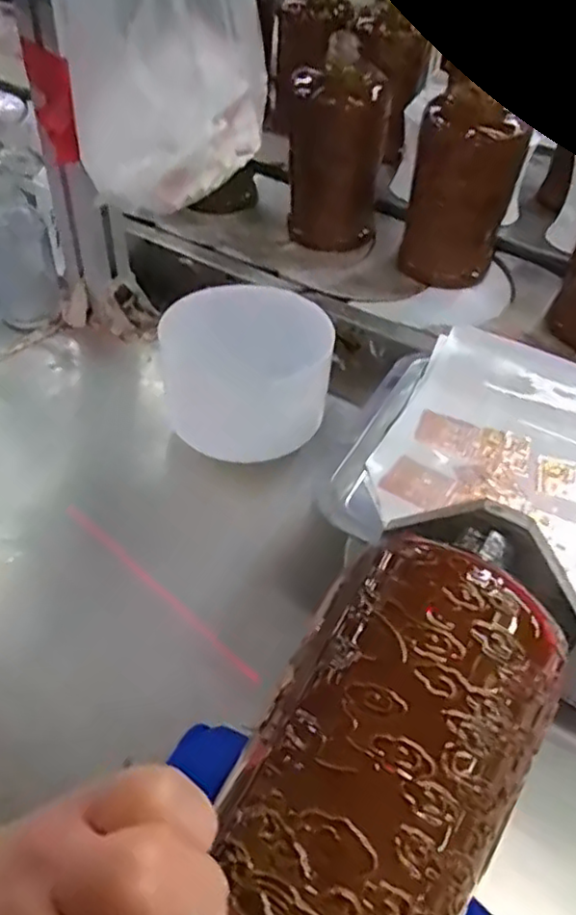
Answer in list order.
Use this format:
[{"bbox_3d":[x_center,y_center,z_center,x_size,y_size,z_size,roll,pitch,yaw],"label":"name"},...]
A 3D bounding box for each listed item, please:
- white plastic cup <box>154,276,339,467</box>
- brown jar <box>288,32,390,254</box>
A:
[{"bbox_3d":[-0.032,-0.063,0.485,0.121,0.082,0.105,-1,46,-8],"label":"white plastic cup"},{"bbox_3d":[0.047,-0.288,0.629,0.084,0.168,0.067,3,46,-5],"label":"brown jar"}]

